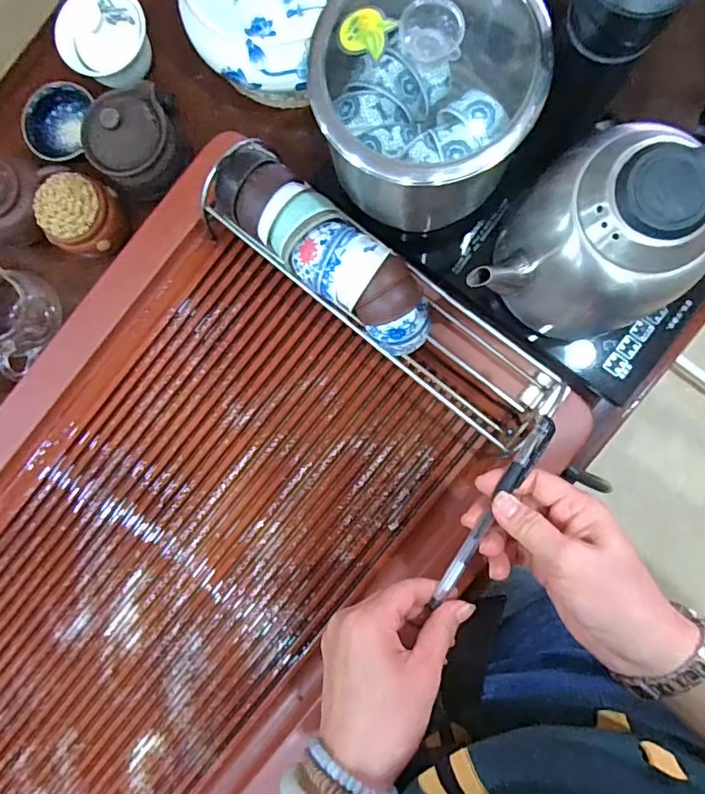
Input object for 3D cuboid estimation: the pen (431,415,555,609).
[{"bbox_3d":[0.093,0.076,0.345,0.012,0.009,0.142,30,93,2],"label":"pen"}]

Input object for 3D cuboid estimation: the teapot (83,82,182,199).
[{"bbox_3d":[-0.217,-0.252,0.529,0.090,0.091,0.103,0,88,5],"label":"teapot"}]

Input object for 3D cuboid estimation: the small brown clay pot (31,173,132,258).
[{"bbox_3d":[-0.275,-0.185,0.537,0.065,0.086,0.069,0,88,5],"label":"small brown clay pot"}]

